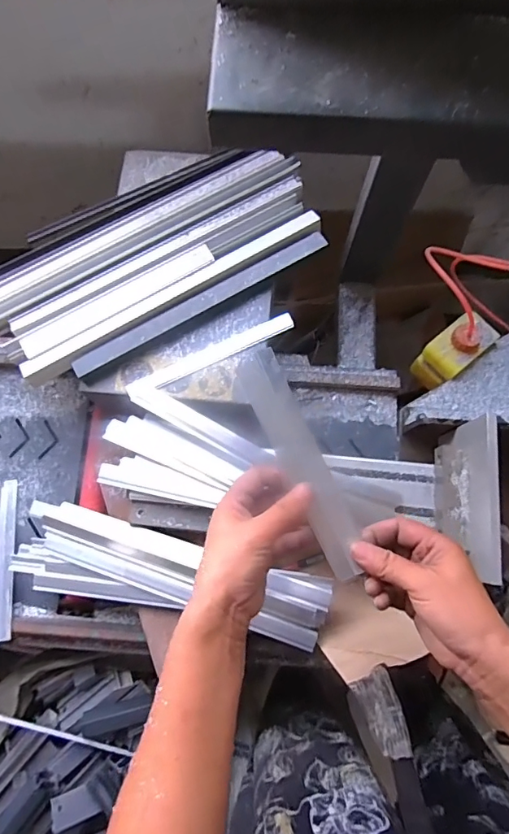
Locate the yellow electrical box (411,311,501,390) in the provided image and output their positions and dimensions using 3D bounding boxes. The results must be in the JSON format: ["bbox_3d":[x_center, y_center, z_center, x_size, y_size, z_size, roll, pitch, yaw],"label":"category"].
[{"bbox_3d":[0.304,-0.101,0.726,0.105,0.090,0.062,-39,79,-8],"label":"yellow electrical box"}]

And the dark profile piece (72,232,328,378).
[{"bbox_3d":[-0.062,-0.144,0.598,0.350,0.017,0.021,-31,77,-7],"label":"dark profile piece"}]

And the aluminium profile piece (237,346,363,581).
[{"bbox_3d":[0.041,0.037,0.410,0.035,0.012,0.201,-24,84,-5],"label":"aluminium profile piece"}]

